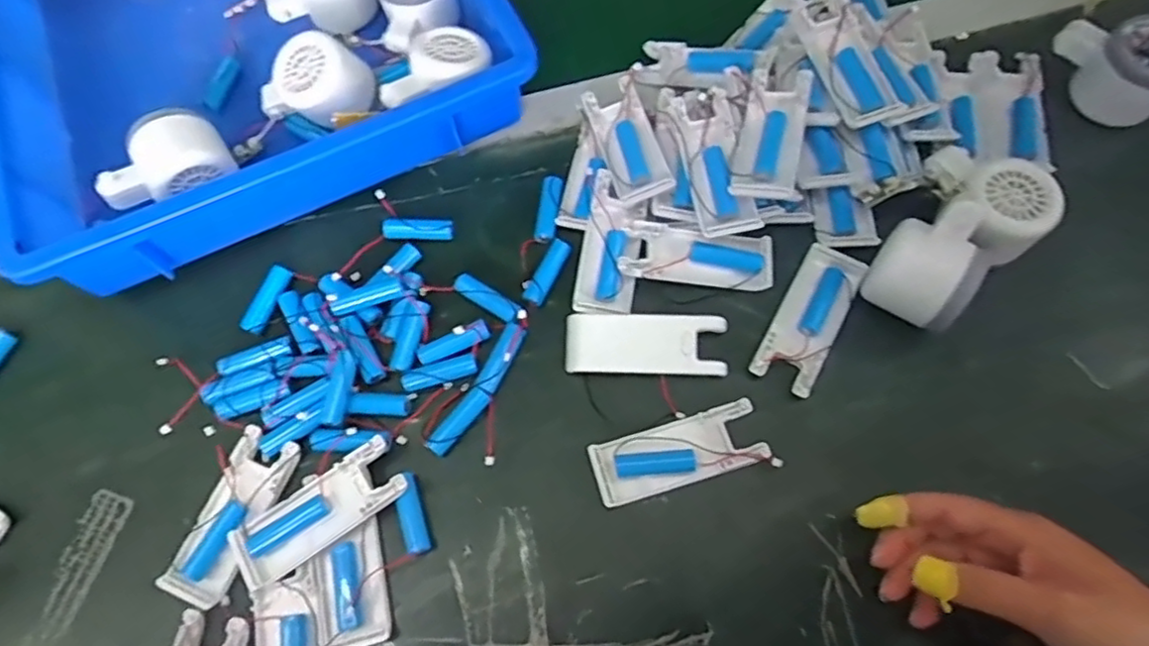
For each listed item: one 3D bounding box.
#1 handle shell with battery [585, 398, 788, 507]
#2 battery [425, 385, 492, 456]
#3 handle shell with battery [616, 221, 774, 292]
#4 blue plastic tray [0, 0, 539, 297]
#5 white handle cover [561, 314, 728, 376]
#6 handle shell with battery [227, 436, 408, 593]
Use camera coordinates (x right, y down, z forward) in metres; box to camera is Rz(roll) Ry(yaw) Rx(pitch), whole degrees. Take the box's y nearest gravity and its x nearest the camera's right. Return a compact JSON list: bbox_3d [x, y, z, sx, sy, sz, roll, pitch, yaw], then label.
[{"bbox_3d":[0.066,0.083,0.412,0.108,0.013,0.041,-16,70,-3],"label":"handle shell with battery"},{"bbox_3d":[-0.076,0.065,0.431,0.015,0.011,0.052,37,75,15],"label":"battery"},{"bbox_3d":[0.086,-0.048,0.451,0.104,0.015,0.041,3,70,4],"label":"handle shell with battery"},{"bbox_3d":[-0.306,-0.317,0.550,0.361,0.081,0.548,-26,71,-7],"label":"blue plastic tray"},{"bbox_3d":[0.047,0.013,0.433,0.106,0.010,0.040,2,70,3],"label":"white handle cover"},{"bbox_3d":[-0.157,0.118,0.406,0.106,0.021,0.040,-33,72,-9],"label":"handle shell with battery"}]

